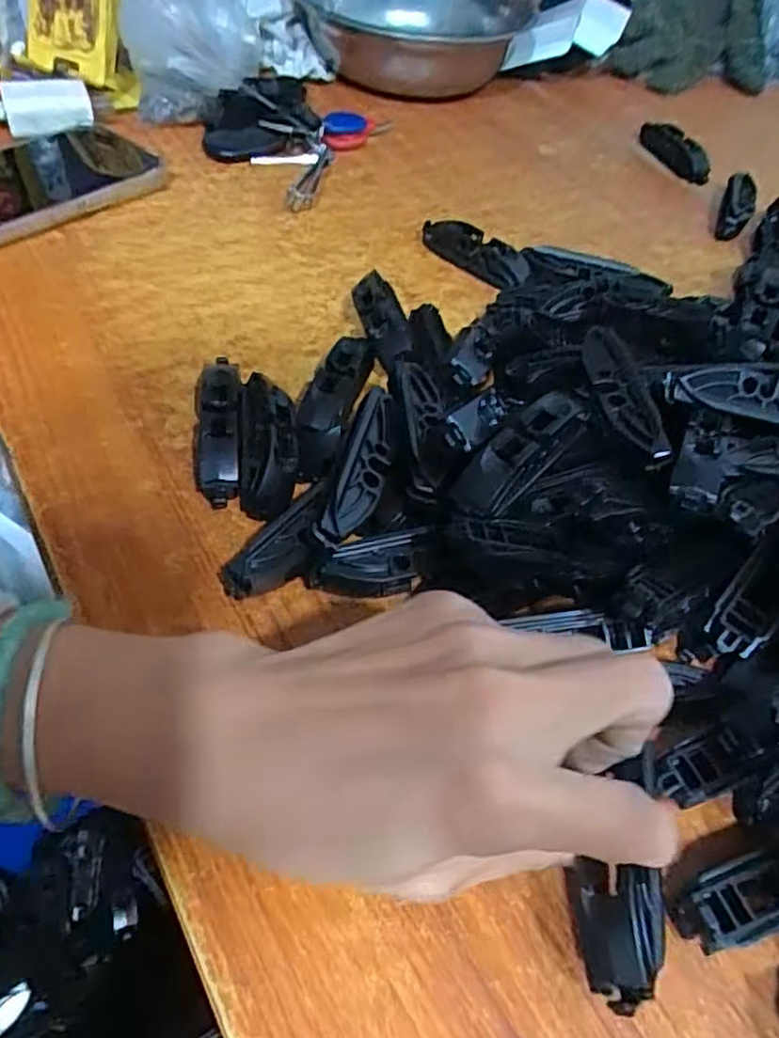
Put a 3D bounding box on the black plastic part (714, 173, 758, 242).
[{"bbox_3d":[0.238,-0.213,0.485,0.022,0.021,0.072,22,51,11],"label":"black plastic part"}]

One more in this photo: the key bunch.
[{"bbox_3d":[-0.072,-0.269,0.488,0.097,0.029,0.152,19,51,9],"label":"key bunch"}]

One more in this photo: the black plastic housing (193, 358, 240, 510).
[{"bbox_3d":[-0.074,-0.041,0.306,0.018,0.018,0.078,-2,51,-8],"label":"black plastic housing"}]

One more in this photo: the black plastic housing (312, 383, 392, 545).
[{"bbox_3d":[-0.009,-0.021,0.269,0.017,0.013,0.074,14,50,6],"label":"black plastic housing"}]

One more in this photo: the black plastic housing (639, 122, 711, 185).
[{"bbox_3d":[0.217,-0.278,0.534,0.017,0.023,0.082,-8,52,-13],"label":"black plastic housing"}]

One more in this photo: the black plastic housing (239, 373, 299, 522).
[{"bbox_3d":[-0.051,-0.031,0.299,0.023,0.022,0.077,-1,51,-8],"label":"black plastic housing"}]

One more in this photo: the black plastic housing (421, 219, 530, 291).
[{"bbox_3d":[0.048,-0.158,0.417,0.071,0.019,0.022,36,55,22],"label":"black plastic housing"}]

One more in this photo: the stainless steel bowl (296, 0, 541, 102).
[{"bbox_3d":[0.022,-0.410,0.594,0.190,0.060,0.173,-11,53,-15],"label":"stainless steel bowl"}]

